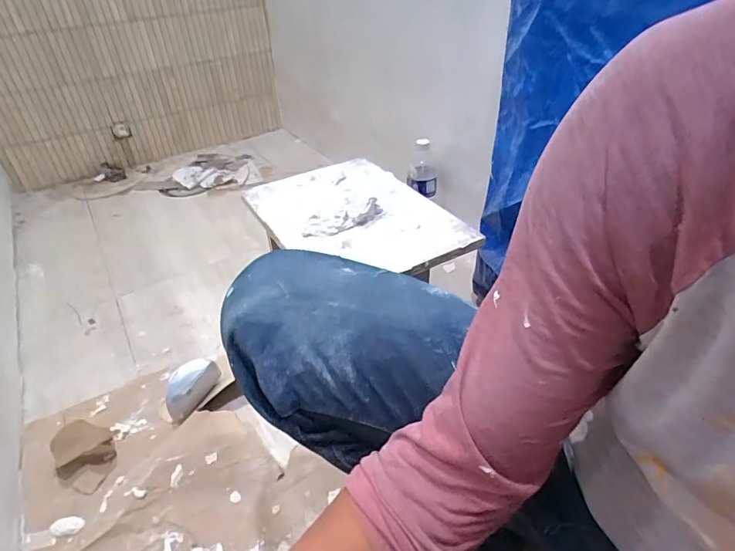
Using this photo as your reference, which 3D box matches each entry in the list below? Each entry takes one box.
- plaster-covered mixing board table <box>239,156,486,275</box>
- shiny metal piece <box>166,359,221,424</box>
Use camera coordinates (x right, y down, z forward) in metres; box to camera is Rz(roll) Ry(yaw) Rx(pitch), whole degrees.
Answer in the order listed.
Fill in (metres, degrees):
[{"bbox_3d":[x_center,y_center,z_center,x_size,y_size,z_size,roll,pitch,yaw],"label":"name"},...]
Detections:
[{"bbox_3d":[-0.031,-0.117,0.806,0.288,0.036,0.388,-21,40,-21],"label":"plaster-covered mixing board table"},{"bbox_3d":[-0.305,0.191,0.778,0.048,0.051,0.110,20,43,28],"label":"shiny metal piece"}]

